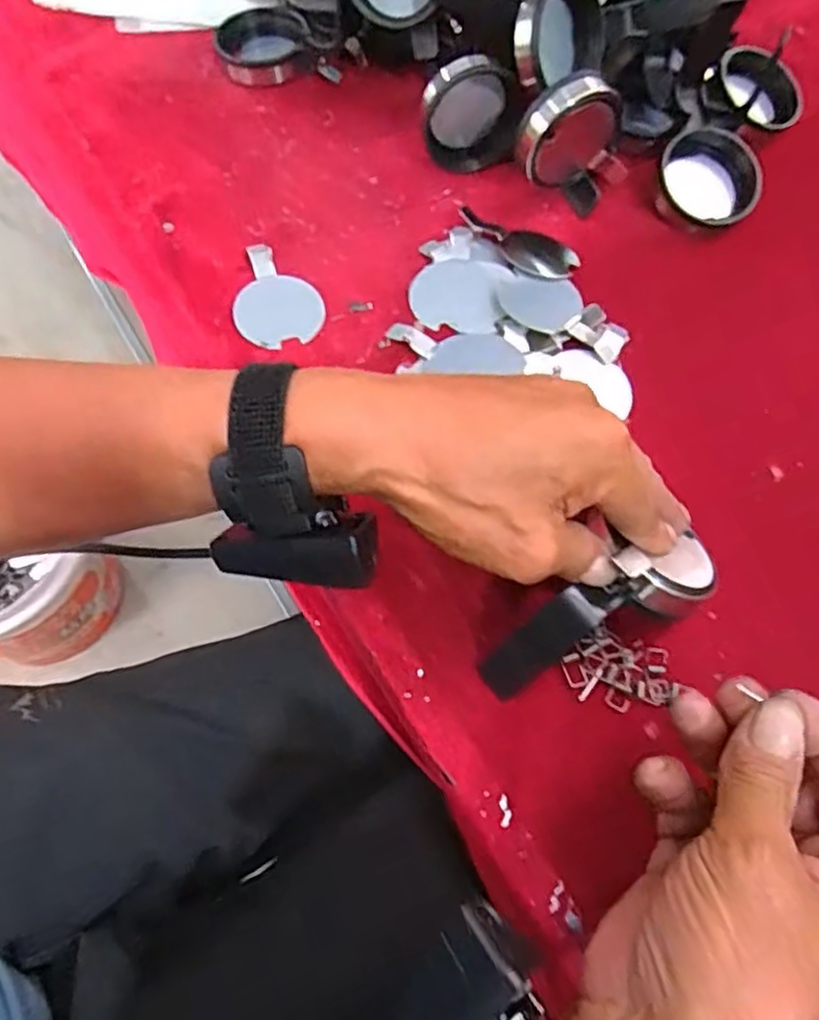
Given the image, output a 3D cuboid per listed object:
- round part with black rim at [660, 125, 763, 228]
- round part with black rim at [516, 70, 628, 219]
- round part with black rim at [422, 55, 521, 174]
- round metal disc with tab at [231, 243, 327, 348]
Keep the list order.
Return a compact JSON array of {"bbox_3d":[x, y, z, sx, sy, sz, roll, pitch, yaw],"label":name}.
[{"bbox_3d":[0.209,-0.230,0.477,0.067,0.019,0.062,25,105,11],"label":"round part with black rim"},{"bbox_3d":[0.108,-0.235,0.443,0.081,0.086,0.022,-6,67,-6],"label":"round part with black rim"},{"bbox_3d":[0.043,-0.268,0.463,0.066,0.067,0.018,-1,67,-3],"label":"round part with black rim"},{"bbox_3d":[-0.084,-0.135,0.424,0.053,0.004,0.076,-13,68,-8],"label":"round metal disc with tab"}]

